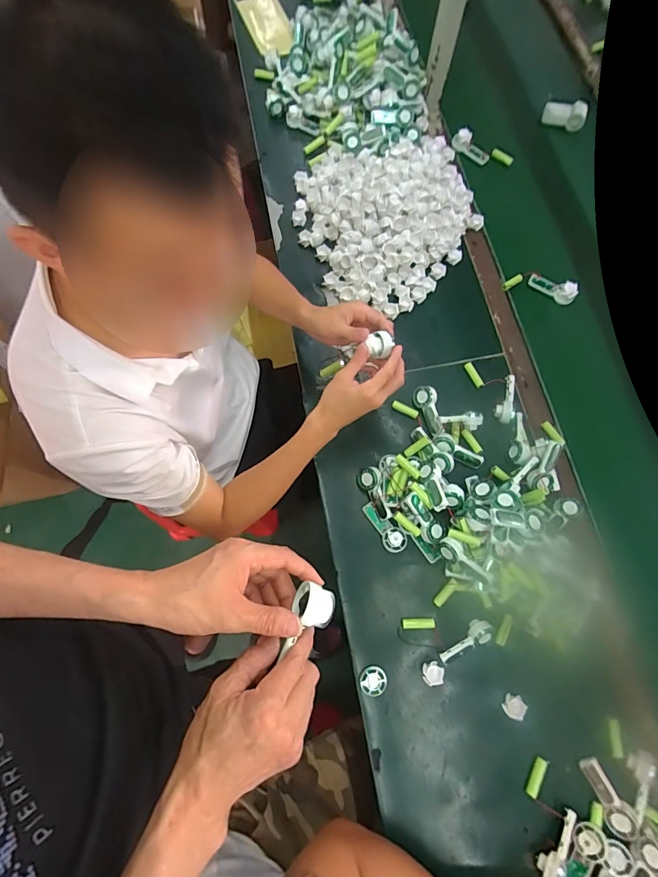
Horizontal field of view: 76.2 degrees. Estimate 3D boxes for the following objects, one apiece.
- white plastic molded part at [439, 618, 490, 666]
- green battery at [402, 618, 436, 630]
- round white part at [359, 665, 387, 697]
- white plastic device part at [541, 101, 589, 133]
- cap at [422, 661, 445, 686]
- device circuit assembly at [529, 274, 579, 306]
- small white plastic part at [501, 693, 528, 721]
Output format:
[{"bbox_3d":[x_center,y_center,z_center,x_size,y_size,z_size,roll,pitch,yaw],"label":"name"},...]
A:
[{"bbox_3d":[0.213,0.317,0.651,0.091,0.028,0.036,-42,77,5],"label":"white plastic molded part"},{"bbox_3d":[0.143,0.296,0.671,0.050,0.015,0.015,-5,73,6],"label":"green battery"},{"bbox_3d":[0.069,0.374,0.646,0.040,0.008,0.041,0,73,-1],"label":"round white part"},{"bbox_3d":[0.578,-0.793,1.035,0.101,0.044,0.044,33,74,26],"label":"white plastic device part"},{"bbox_3d":[0.160,0.361,0.648,0.033,0.015,0.031,0,73,-1],"label":"cap"},{"bbox_3d":[0.462,-0.311,0.871,0.094,0.046,0.027,33,75,22],"label":"device circuit assembly"},{"bbox_3d":[0.278,0.402,0.631,0.032,0.012,0.031,0,73,-1],"label":"small white plastic part"}]

